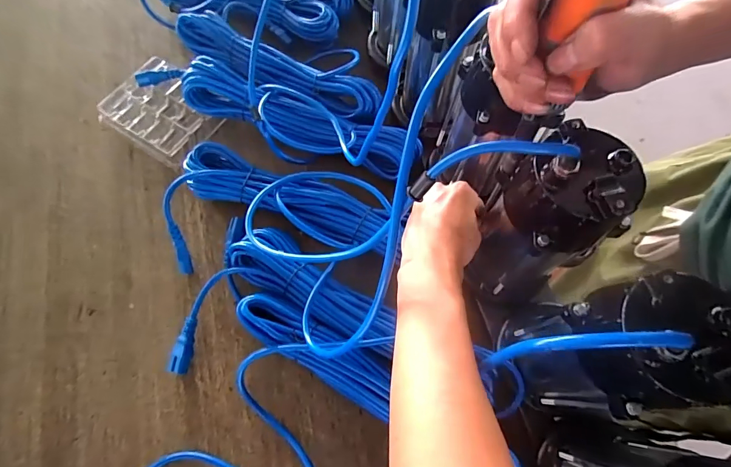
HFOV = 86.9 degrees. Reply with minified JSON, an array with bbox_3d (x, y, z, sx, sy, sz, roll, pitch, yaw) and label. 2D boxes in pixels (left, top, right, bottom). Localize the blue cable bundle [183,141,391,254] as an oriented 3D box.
[{"bbox_3d":[-0.106,-0.047,0.521,0.296,0.052,0.081,17,68,7],"label":"blue cable bundle"}]

